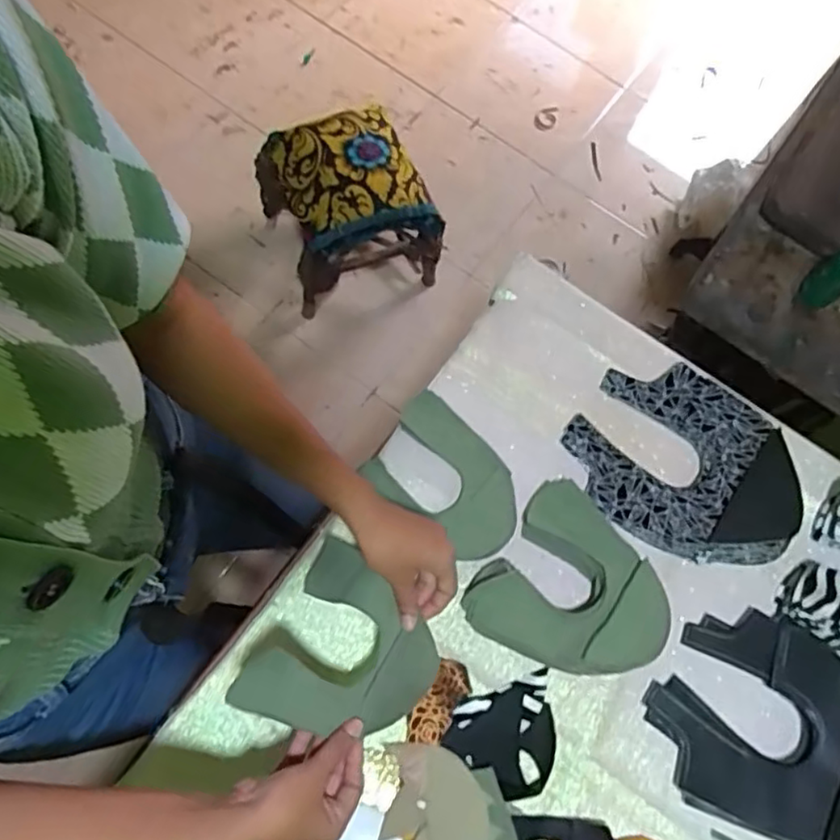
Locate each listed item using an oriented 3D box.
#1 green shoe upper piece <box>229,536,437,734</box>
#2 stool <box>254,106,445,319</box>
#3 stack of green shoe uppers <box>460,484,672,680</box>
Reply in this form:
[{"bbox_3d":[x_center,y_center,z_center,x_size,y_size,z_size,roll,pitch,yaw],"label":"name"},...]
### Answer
[{"bbox_3d":[-0.054,0.190,0.525,0.141,0.086,0.146,23,70,7],"label":"green shoe upper piece"},{"bbox_3d":[-0.128,-0.450,1.406,0.313,0.377,0.281,-17,75,-11],"label":"stool"},{"bbox_3d":[0.156,0.167,0.626,0.172,0.046,0.174,35,72,11],"label":"stack of green shoe uppers"}]

